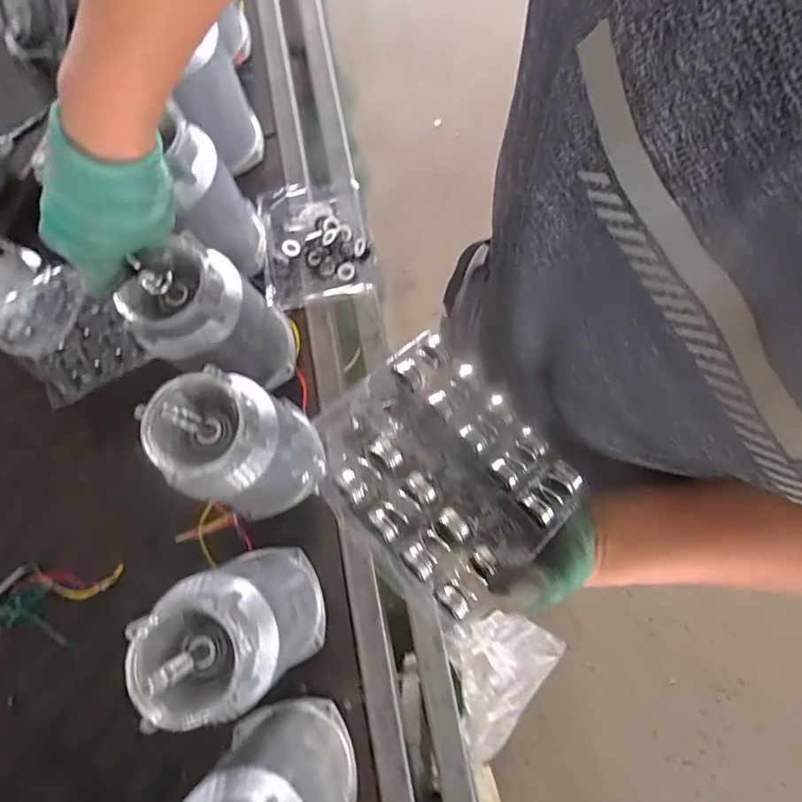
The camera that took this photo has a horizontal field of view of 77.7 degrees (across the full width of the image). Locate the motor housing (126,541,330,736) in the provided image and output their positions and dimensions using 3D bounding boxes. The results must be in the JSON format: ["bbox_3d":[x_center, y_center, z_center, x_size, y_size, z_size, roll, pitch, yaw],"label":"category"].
[{"bbox_3d":[-0.154,0.218,0.490,0.115,0.236,0.124,-13,76,-1],"label":"motor housing"}]

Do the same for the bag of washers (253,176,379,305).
[{"bbox_3d":[-0.116,-0.214,0.688,0.144,0.036,0.169,-9,76,-1],"label":"bag of washers"}]

